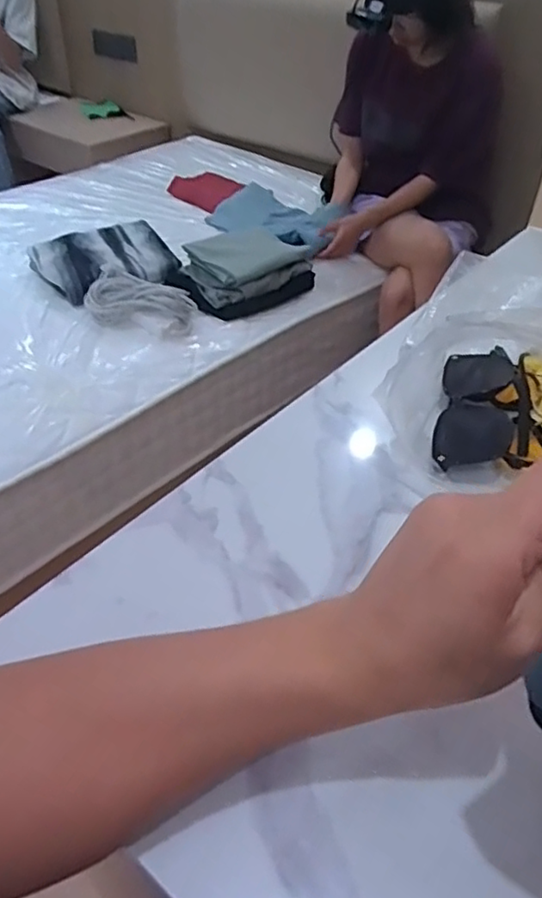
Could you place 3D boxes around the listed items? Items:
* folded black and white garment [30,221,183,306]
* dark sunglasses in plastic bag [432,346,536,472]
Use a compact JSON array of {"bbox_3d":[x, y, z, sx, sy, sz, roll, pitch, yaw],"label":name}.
[{"bbox_3d":[-0.401,-0.460,1.507,0.317,0.081,0.244,-24,48,-25],"label":"folded black and white garment"},{"bbox_3d":[0.169,-0.035,0.490,0.067,0.034,0.154,12,45,12],"label":"dark sunglasses in plastic bag"}]

